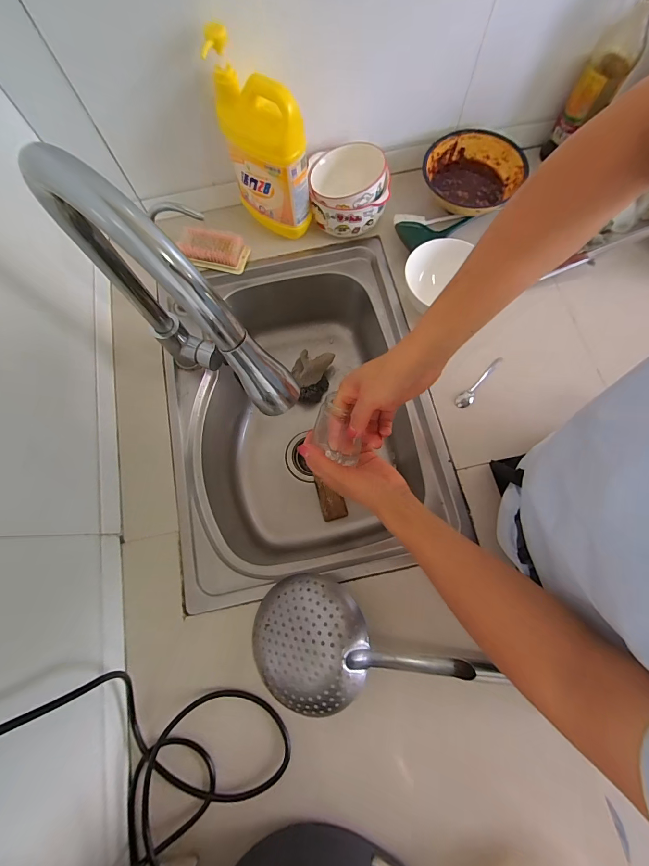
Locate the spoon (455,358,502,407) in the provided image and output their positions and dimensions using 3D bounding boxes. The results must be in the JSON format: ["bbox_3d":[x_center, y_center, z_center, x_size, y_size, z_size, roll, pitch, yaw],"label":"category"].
[{"bbox_3d":[0.256,-0.082,0.547,0.114,0.008,0.023,-42,78,-10],"label":"spoon"}]

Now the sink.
[{"bbox_3d":[-0.046,-0.032,0.657,0.428,0.215,0.566,-11,75,-2],"label":"sink"}]

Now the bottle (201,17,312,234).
[{"bbox_3d":[-0.090,-0.436,0.528,0.137,0.217,0.069,41,79,11],"label":"bottle"}]

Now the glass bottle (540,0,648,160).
[{"bbox_3d":[0.466,-0.599,0.558,0.064,0.233,0.070,27,77,8],"label":"glass bottle"}]

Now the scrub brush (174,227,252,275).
[{"bbox_3d":[-0.202,-0.337,0.618,0.115,0.032,0.061,8,75,3],"label":"scrub brush"}]

